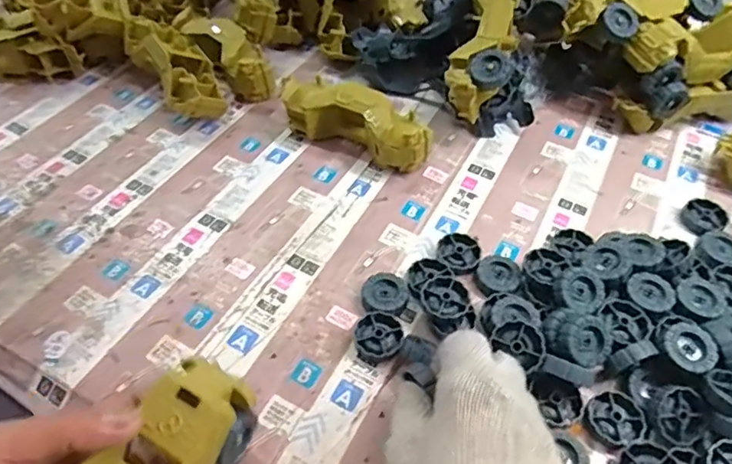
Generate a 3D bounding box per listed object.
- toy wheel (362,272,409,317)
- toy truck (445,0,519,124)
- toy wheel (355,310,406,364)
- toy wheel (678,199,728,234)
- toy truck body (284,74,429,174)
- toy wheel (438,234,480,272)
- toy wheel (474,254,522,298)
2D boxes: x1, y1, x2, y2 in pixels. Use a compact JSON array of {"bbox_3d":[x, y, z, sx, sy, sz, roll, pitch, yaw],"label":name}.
[{"bbox_3d":[0.017,0.053,0.454,0.038,0.011,0.039,0,50,0],"label":"toy wheel"},{"bbox_3d":[0.127,-0.197,0.570,0.063,0.074,0.174,16,81,12],"label":"toy truck"},{"bbox_3d":[0.010,0.083,0.430,0.037,0.012,0.039,0,50,0],"label":"toy wheel"},{"bbox_3d":[0.324,-0.014,0.522,0.040,0.012,0.038,0,50,0],"label":"toy wheel"},{"bbox_3d":[-0.011,-0.110,0.557,0.161,0.061,0.048,22,54,17],"label":"toy truck body"},{"bbox_3d":[0.082,0.020,0.483,0.036,0.012,0.041,9,51,7],"label":"toy wheel"},{"bbox_3d":[0.113,0.037,0.470,0.036,0.011,0.035,0,50,0],"label":"toy wheel"}]

